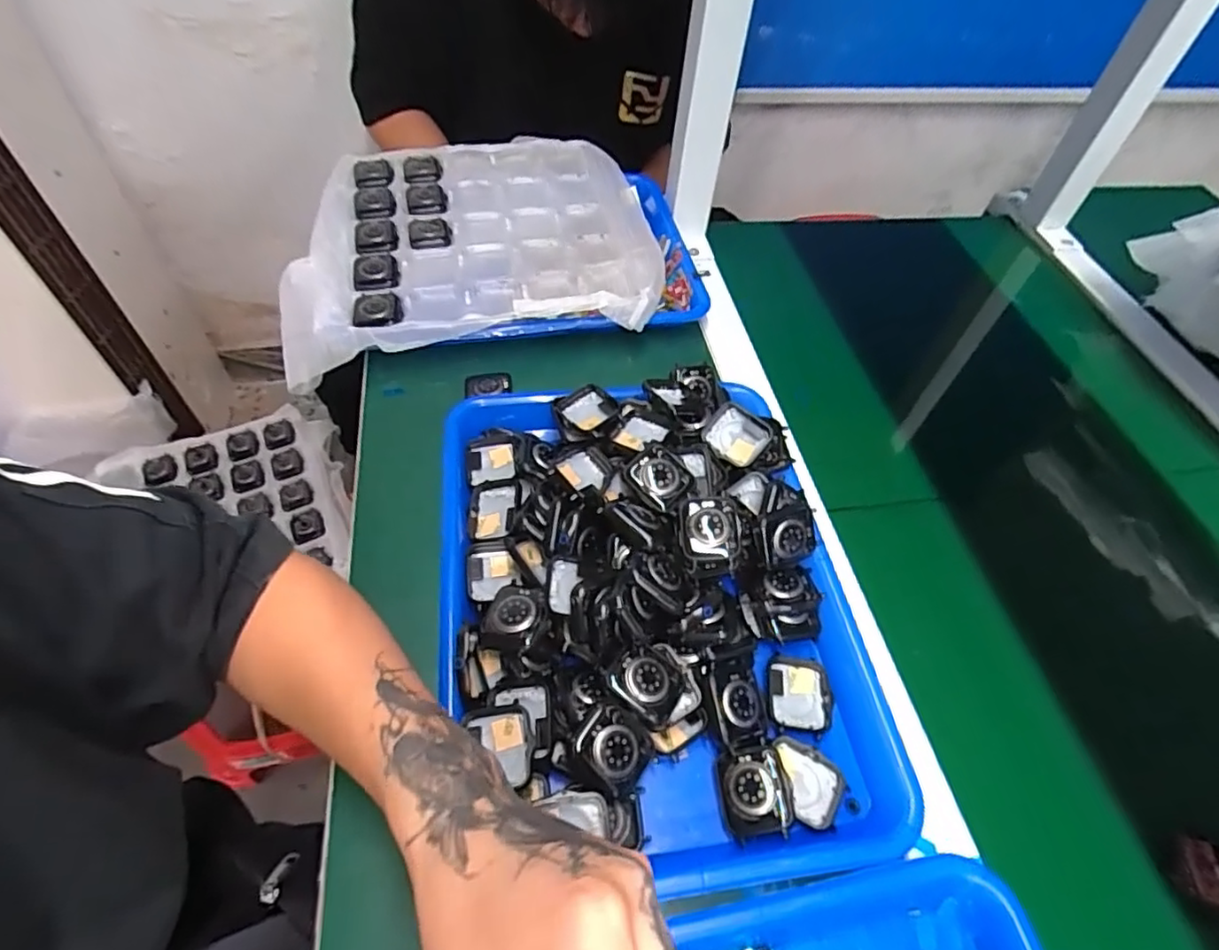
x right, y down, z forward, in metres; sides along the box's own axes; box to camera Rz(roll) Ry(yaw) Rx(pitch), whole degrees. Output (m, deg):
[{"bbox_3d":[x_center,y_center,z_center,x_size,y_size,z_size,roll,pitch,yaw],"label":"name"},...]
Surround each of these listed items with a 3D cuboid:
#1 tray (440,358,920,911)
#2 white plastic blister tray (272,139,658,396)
[{"bbox_3d":[0.024,0.065,0.391,0.253,0.056,0.324,-5,54,-7],"label":"tray"},{"bbox_3d":[-0.133,-0.226,0.599,0.349,0.037,0.309,-13,56,-12],"label":"white plastic blister tray"}]

